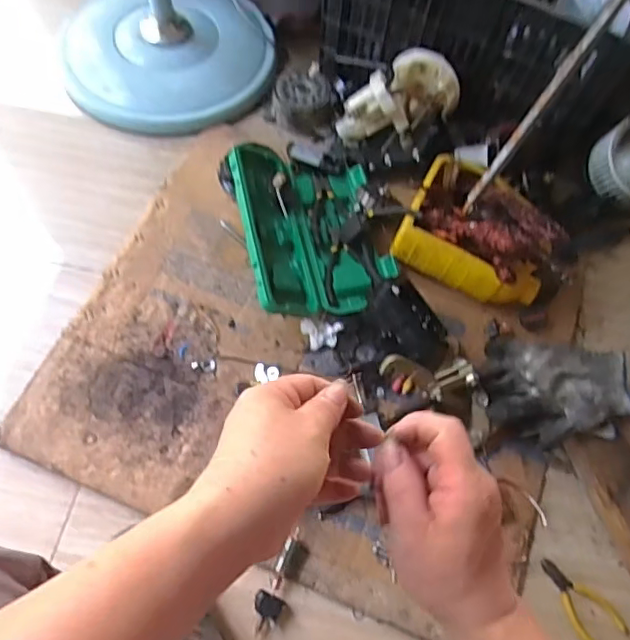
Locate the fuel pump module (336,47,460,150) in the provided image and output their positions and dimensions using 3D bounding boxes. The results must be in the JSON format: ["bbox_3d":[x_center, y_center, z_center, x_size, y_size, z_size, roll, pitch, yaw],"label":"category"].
[{"bbox_3d":[0.139,-0.348,0.900,0.126,0.104,0.154,41,69,14],"label":"fuel pump module"}]

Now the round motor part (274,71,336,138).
[{"bbox_3d":[-0.017,-0.383,0.985,0.105,0.060,0.103,2,65,-4],"label":"round motor part"}]

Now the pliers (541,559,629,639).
[{"bbox_3d":[0.336,0.354,0.697,0.057,0.011,0.122,-31,71,-17],"label":"pliers"}]

